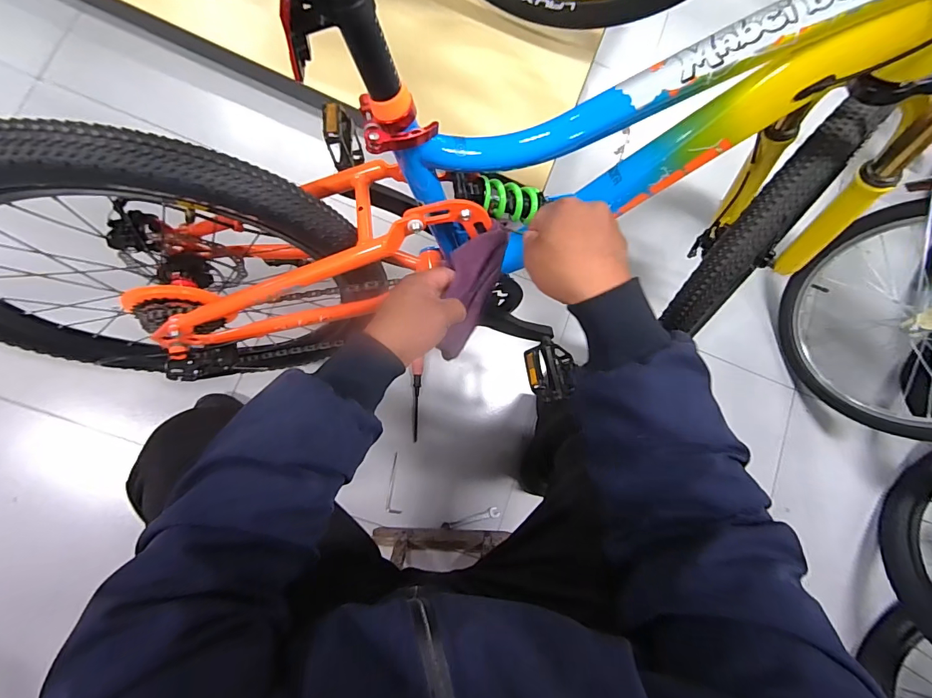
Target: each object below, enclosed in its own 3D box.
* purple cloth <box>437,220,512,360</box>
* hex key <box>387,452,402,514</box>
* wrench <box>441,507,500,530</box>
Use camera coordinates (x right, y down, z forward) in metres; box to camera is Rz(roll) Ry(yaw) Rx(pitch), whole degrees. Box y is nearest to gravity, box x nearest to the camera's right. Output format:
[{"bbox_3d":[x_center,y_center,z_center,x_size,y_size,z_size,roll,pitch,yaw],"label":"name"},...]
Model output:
[{"bbox_3d":[0.005,-0.072,0.488,0.056,0.033,0.171,19,80,-5],"label":"purple cloth"},{"bbox_3d":[-0.145,0.276,0.873,0.029,0.007,0.119,3,84,-7],"label":"hex key"},{"bbox_3d":[0.010,0.359,0.900,0.126,0.015,0.022,-9,85,-8],"label":"wrench"}]

